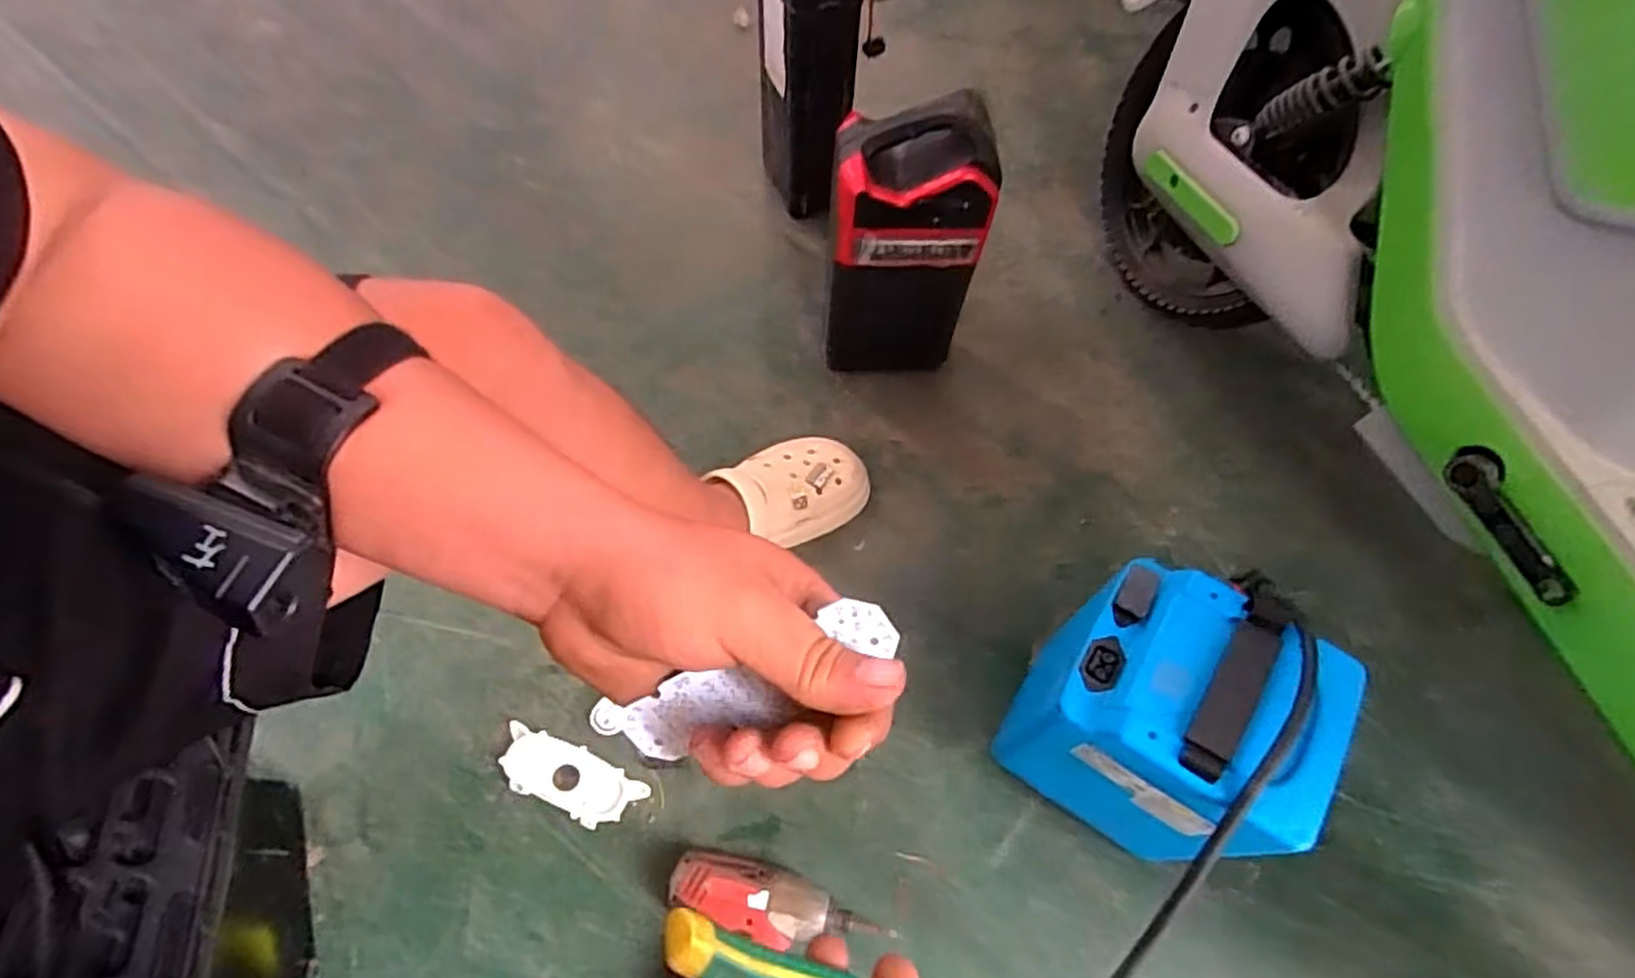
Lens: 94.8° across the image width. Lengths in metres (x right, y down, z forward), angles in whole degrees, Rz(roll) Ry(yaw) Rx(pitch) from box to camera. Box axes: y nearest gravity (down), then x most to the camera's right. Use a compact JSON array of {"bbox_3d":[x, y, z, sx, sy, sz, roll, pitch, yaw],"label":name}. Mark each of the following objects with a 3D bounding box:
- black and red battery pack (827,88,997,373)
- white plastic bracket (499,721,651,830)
[{"bbox_3d":[0.092,-0.241,0.834,0.153,0.363,0.091,-2,62,-2],"label":"black and red battery pack"},{"bbox_3d":[-0.245,0.284,0.737,0.146,0.016,0.058,22,63,11],"label":"white plastic bracket"}]

